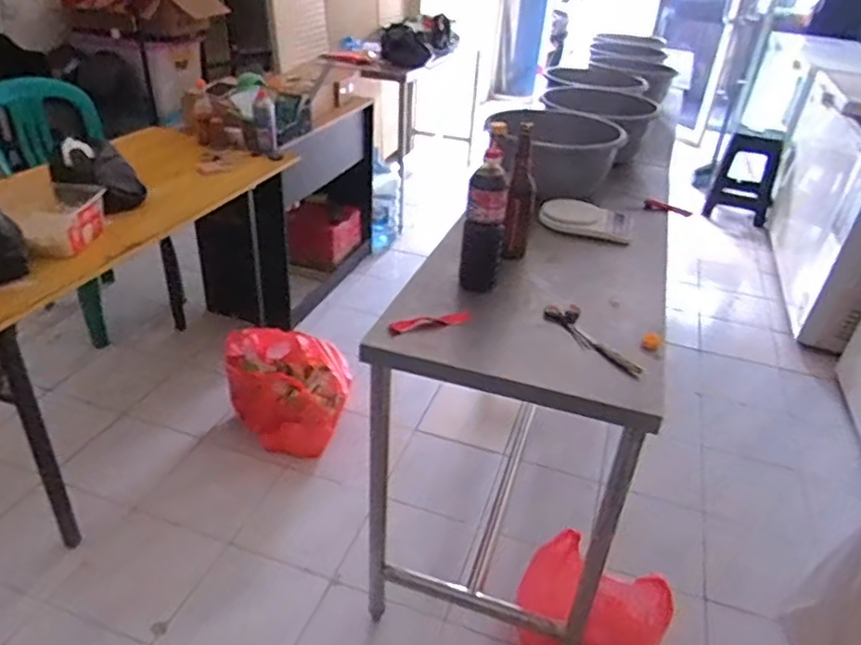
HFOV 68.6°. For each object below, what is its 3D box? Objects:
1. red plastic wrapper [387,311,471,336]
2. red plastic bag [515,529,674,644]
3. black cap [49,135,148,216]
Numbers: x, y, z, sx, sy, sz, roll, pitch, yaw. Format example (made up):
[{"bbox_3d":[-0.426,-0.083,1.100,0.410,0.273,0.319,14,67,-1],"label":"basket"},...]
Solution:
[{"bbox_3d":[0.000,-0.001,1.137,0.162,0.020,0.033,-10,34,-22],"label":"red plastic wrapper"},{"bbox_3d":[0.340,0.607,1.317,0.301,0.288,0.140,15,33,17],"label":"red plastic bag"},{"bbox_3d":[-0.835,-0.363,1.587,0.113,0.205,0.183,19,37,27],"label":"black cap"}]

